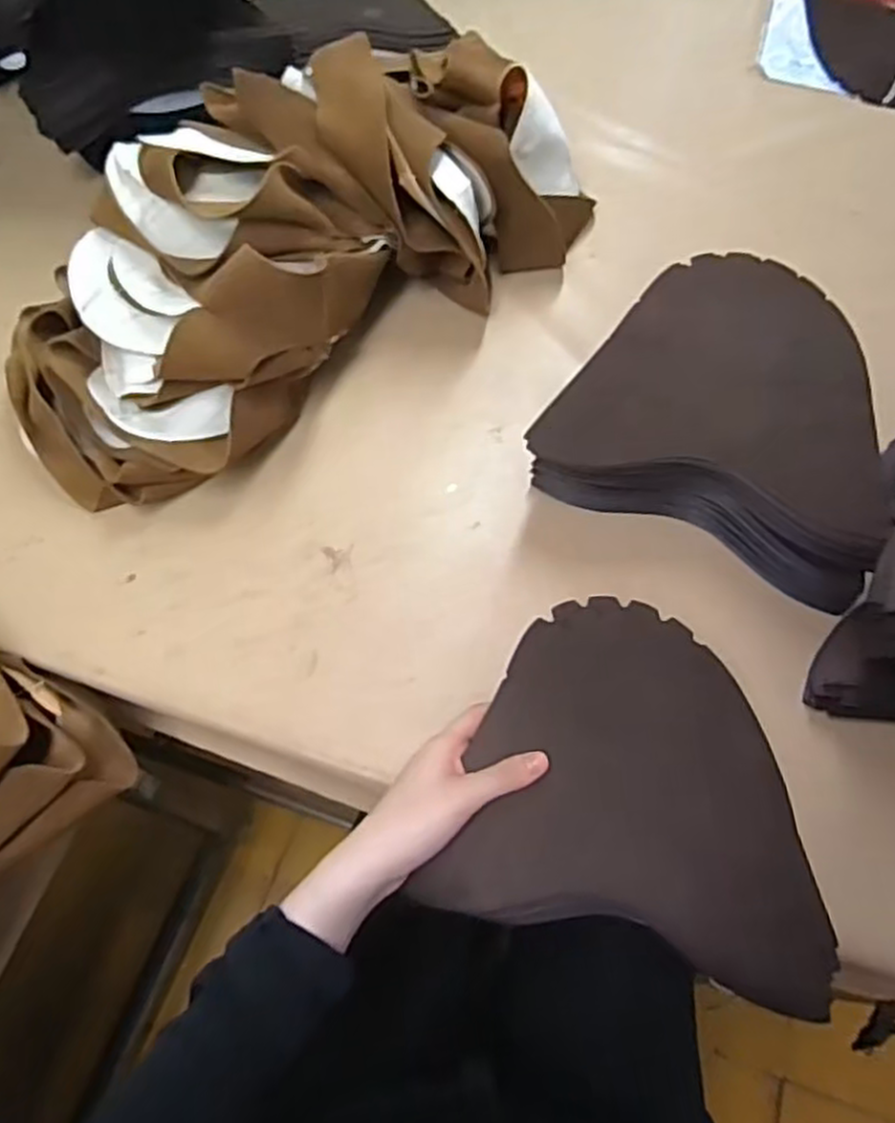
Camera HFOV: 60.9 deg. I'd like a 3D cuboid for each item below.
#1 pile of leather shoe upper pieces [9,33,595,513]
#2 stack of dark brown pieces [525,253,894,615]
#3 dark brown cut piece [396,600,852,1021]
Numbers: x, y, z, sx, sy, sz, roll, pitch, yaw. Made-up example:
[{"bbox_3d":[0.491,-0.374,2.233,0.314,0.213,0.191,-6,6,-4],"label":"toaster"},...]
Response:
[{"bbox_3d":[-0.116,-0.271,0.642,0.547,0.167,0.214,-38,70,-18],"label":"pile of leather shoe upper pieces"},{"bbox_3d":[0.219,-0.111,0.594,0.251,0.132,0.201,22,65,10],"label":"stack of dark brown pieces"},{"bbox_3d":[0.130,0.138,0.484,0.229,0.027,0.210,14,64,6],"label":"dark brown cut piece"}]

